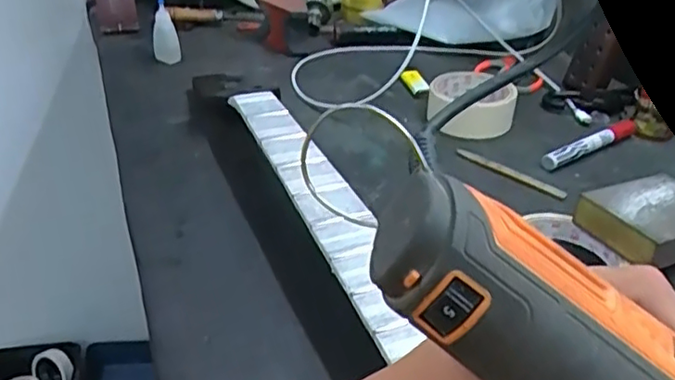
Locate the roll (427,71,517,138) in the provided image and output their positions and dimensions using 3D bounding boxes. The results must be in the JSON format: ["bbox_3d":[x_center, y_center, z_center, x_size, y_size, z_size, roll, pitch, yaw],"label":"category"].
[{"bbox_3d":[0.135,-0.096,0.659,0.094,0.039,0.094,1,33,0],"label":"roll"}]

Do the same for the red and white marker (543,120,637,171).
[{"bbox_3d":[0.253,-0.048,0.611,0.138,0.012,0.017,-21,39,-30],"label":"red and white marker"}]

